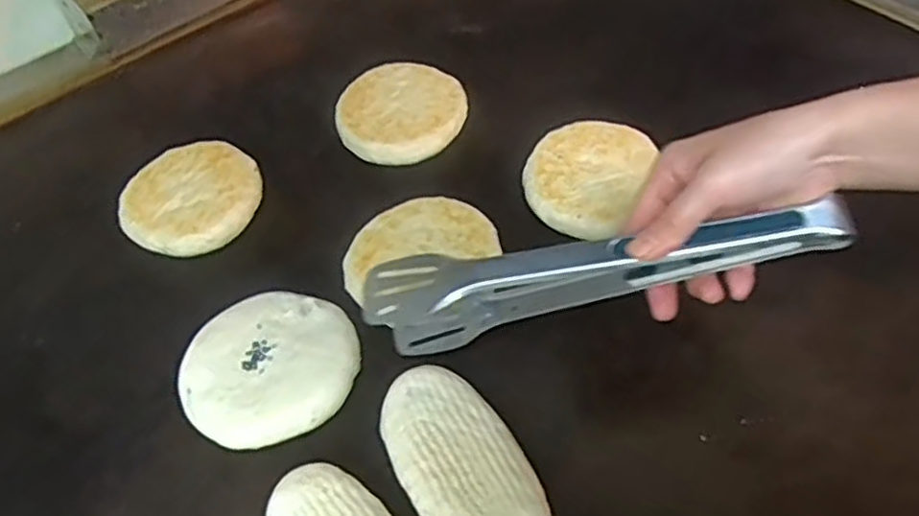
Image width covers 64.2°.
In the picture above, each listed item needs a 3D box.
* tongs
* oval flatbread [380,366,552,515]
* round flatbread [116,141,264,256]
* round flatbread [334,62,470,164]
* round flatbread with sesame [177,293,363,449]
[{"bbox_3d":[0.076,0.012,0.438,0.280,0.062,0.034,-12,50,18],"label":"tongs"},{"bbox_3d":[0.002,0.126,0.439,0.070,0.021,0.132,-26,55,-15],"label":"oval flatbread"},{"bbox_3d":[-0.213,-0.049,0.583,0.101,0.012,0.106,-3,59,5],"label":"round flatbread"},{"bbox_3d":[-0.050,-0.125,0.641,0.111,0.028,0.107,-2,52,3],"label":"round flatbread"},{"bbox_3d":[-0.126,0.075,0.492,0.116,0.024,0.104,-16,53,-7],"label":"round flatbread with sesame"}]

